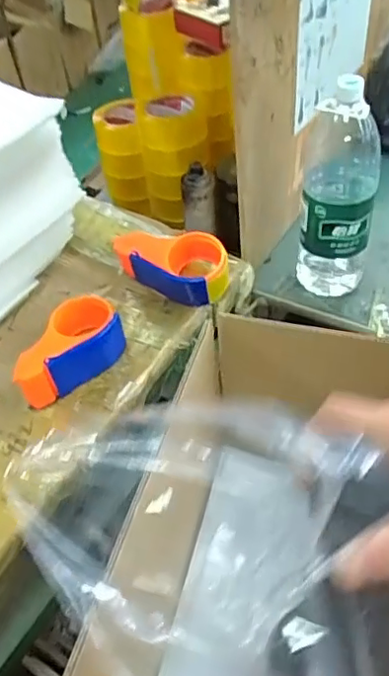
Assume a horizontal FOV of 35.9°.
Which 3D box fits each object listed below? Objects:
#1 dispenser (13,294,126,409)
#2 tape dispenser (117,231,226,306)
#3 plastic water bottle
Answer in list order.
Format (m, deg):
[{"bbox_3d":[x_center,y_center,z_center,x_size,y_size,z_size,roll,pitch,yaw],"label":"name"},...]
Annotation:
[{"bbox_3d":[-0.160,0.015,0.761,0.082,0.063,0.157,31,59,29],"label":"dispenser"},{"bbox_3d":[-0.032,-0.103,0.846,0.151,0.078,0.082,17,53,21],"label":"tape dispenser"},{"bbox_3d":[0.209,-0.208,0.878,0.105,0.329,0.112,6,50,12],"label":"plastic water bottle"}]

